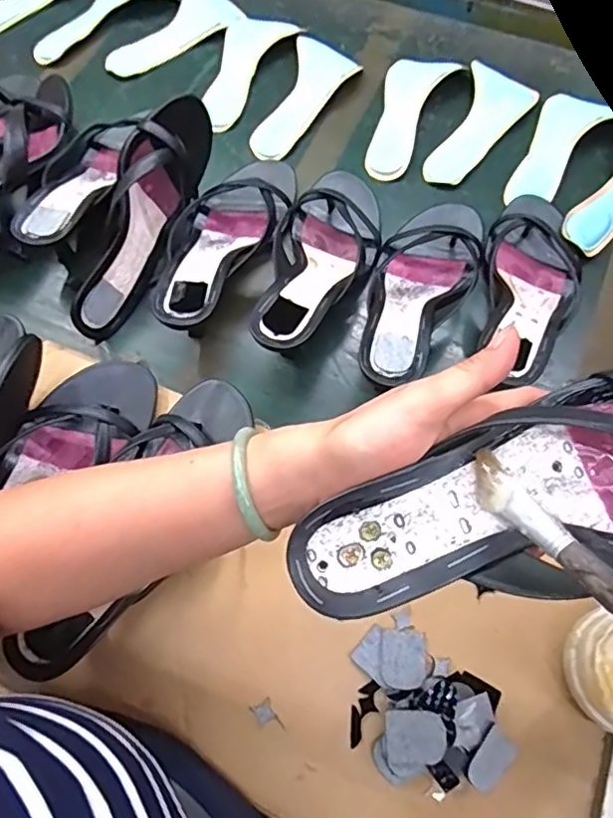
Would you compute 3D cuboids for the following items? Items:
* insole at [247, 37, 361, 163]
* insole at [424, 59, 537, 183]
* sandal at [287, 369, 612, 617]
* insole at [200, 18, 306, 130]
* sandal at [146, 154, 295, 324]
[{"bbox_3d":[-0.001,-0.345,0.654,0.078,0.018,0.184,18,67,9],"label":"insole"},{"bbox_3d":[0.195,-0.310,0.646,0.079,0.010,0.183,22,67,11],"label":"insole"},{"bbox_3d":[0.111,0.041,0.275,0.234,0.045,0.087,-16,66,0],"label":"sandal"},{"bbox_3d":[-0.083,-0.397,0.680,0.078,0.012,0.177,25,68,12],"label":"insole"},{"bbox_3d":[-0.080,-0.167,0.558,0.096,0.049,0.245,17,54,9],"label":"sandal"}]

